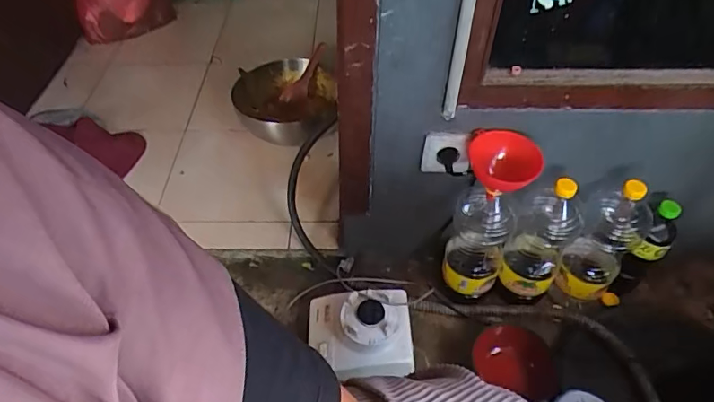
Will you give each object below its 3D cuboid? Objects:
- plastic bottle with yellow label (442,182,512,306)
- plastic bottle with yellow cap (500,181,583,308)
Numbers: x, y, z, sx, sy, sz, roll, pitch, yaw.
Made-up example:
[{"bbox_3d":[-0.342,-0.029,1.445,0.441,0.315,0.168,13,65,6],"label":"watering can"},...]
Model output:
[{"bbox_3d":[0.203,0.082,0.863,0.095,0.219,0.077,17,51,15],"label":"plastic bottle with yellow label"},{"bbox_3d":[0.307,0.062,0.848,0.089,0.261,0.093,0,49,0],"label":"plastic bottle with yellow cap"}]

